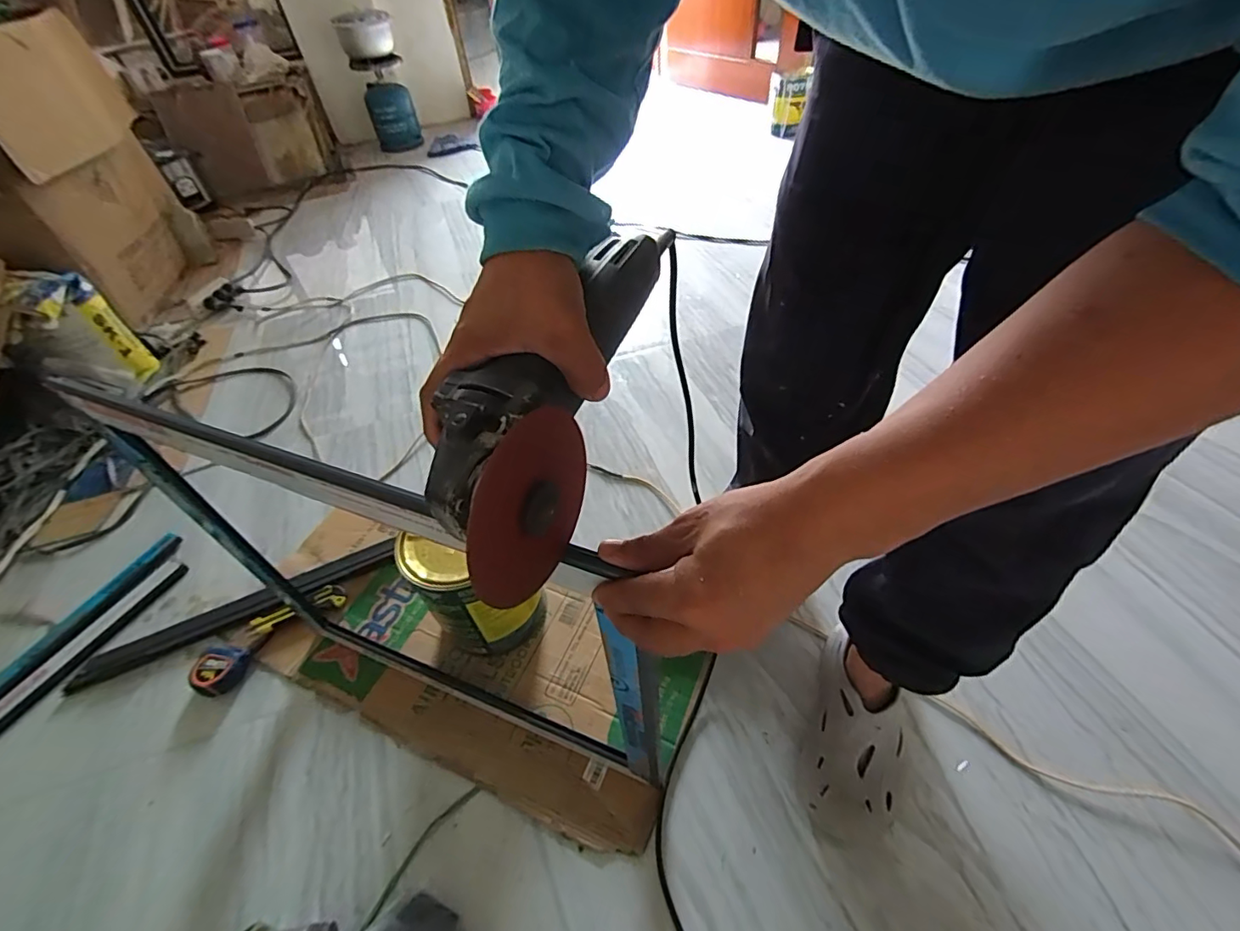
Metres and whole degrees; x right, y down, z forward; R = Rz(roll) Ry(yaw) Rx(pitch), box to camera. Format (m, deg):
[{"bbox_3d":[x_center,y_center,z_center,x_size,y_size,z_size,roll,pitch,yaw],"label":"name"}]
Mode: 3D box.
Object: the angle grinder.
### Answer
[{"bbox_3d":[-0.044,-0.056,0.324,0.074,0.082,0.263,11,56,14],"label":"angle grinder"}]

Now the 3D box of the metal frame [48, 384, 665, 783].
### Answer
[{"bbox_3d":[-0.226,0.166,0.578,0.552,0.502,0.026,15,51,17],"label":"metal frame"}]

